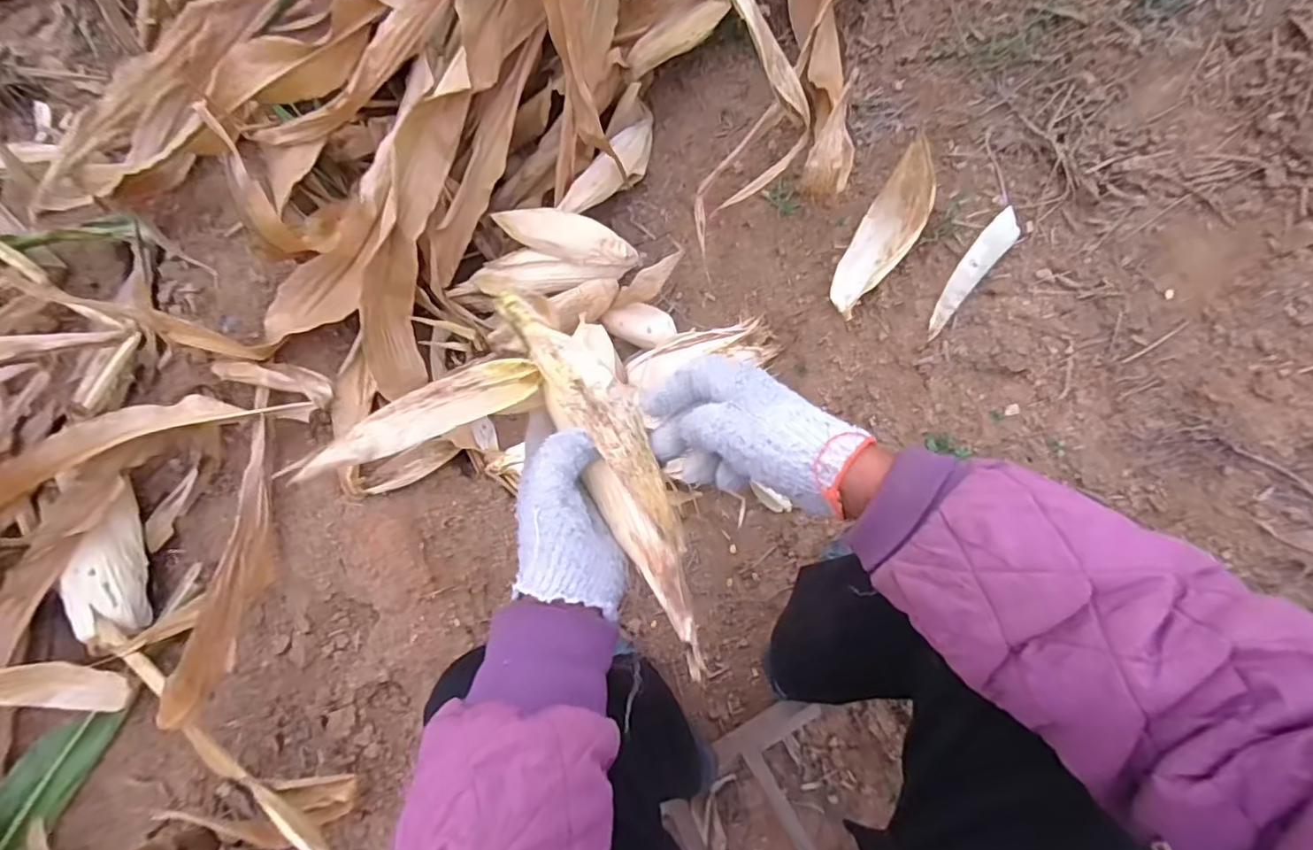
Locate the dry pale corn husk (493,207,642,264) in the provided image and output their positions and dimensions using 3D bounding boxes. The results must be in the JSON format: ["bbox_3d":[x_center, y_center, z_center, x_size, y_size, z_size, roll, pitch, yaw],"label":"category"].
[{"bbox_3d":[-0.130,-0.270,0.852,0.197,0.052,0.069,11,71,4],"label":"dry pale corn husk"}]

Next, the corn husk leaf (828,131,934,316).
[{"bbox_3d":[0.277,-0.229,0.721,0.064,0.057,0.208,29,98,10],"label":"corn husk leaf"}]

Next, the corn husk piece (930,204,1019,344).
[{"bbox_3d":[0.361,-0.174,0.679,0.033,0.019,0.159,35,97,11],"label":"corn husk piece"}]

